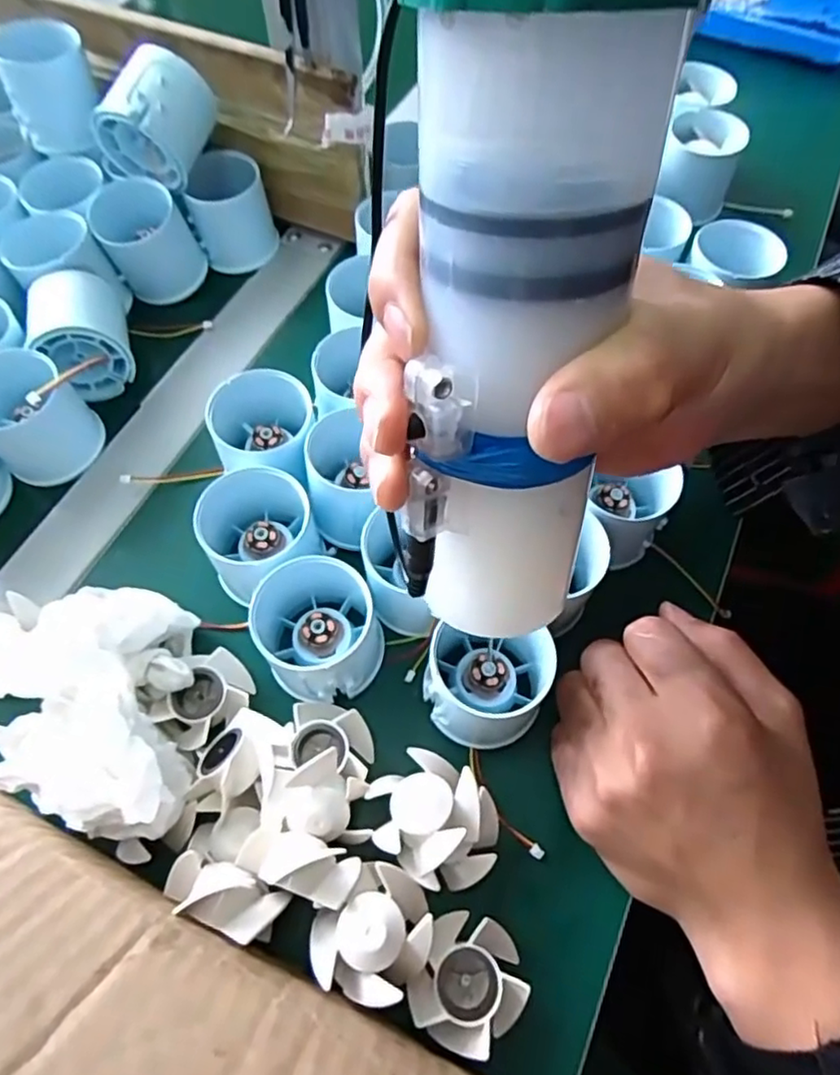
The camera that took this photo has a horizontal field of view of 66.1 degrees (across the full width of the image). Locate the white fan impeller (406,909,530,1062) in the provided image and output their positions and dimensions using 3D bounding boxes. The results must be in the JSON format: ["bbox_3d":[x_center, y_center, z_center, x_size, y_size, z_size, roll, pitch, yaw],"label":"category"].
[{"bbox_3d":[0.019,0.169,0.246,0.039,0.020,0.042,24,66,13],"label":"white fan impeller"}]

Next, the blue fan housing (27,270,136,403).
[{"bbox_3d":[-0.196,-0.116,0.376,0.051,0.050,0.055,-18,64,-8],"label":"blue fan housing"}]

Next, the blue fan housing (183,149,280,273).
[{"bbox_3d":[-0.124,-0.213,0.423,0.049,0.055,0.049,-19,64,-9],"label":"blue fan housing"}]

